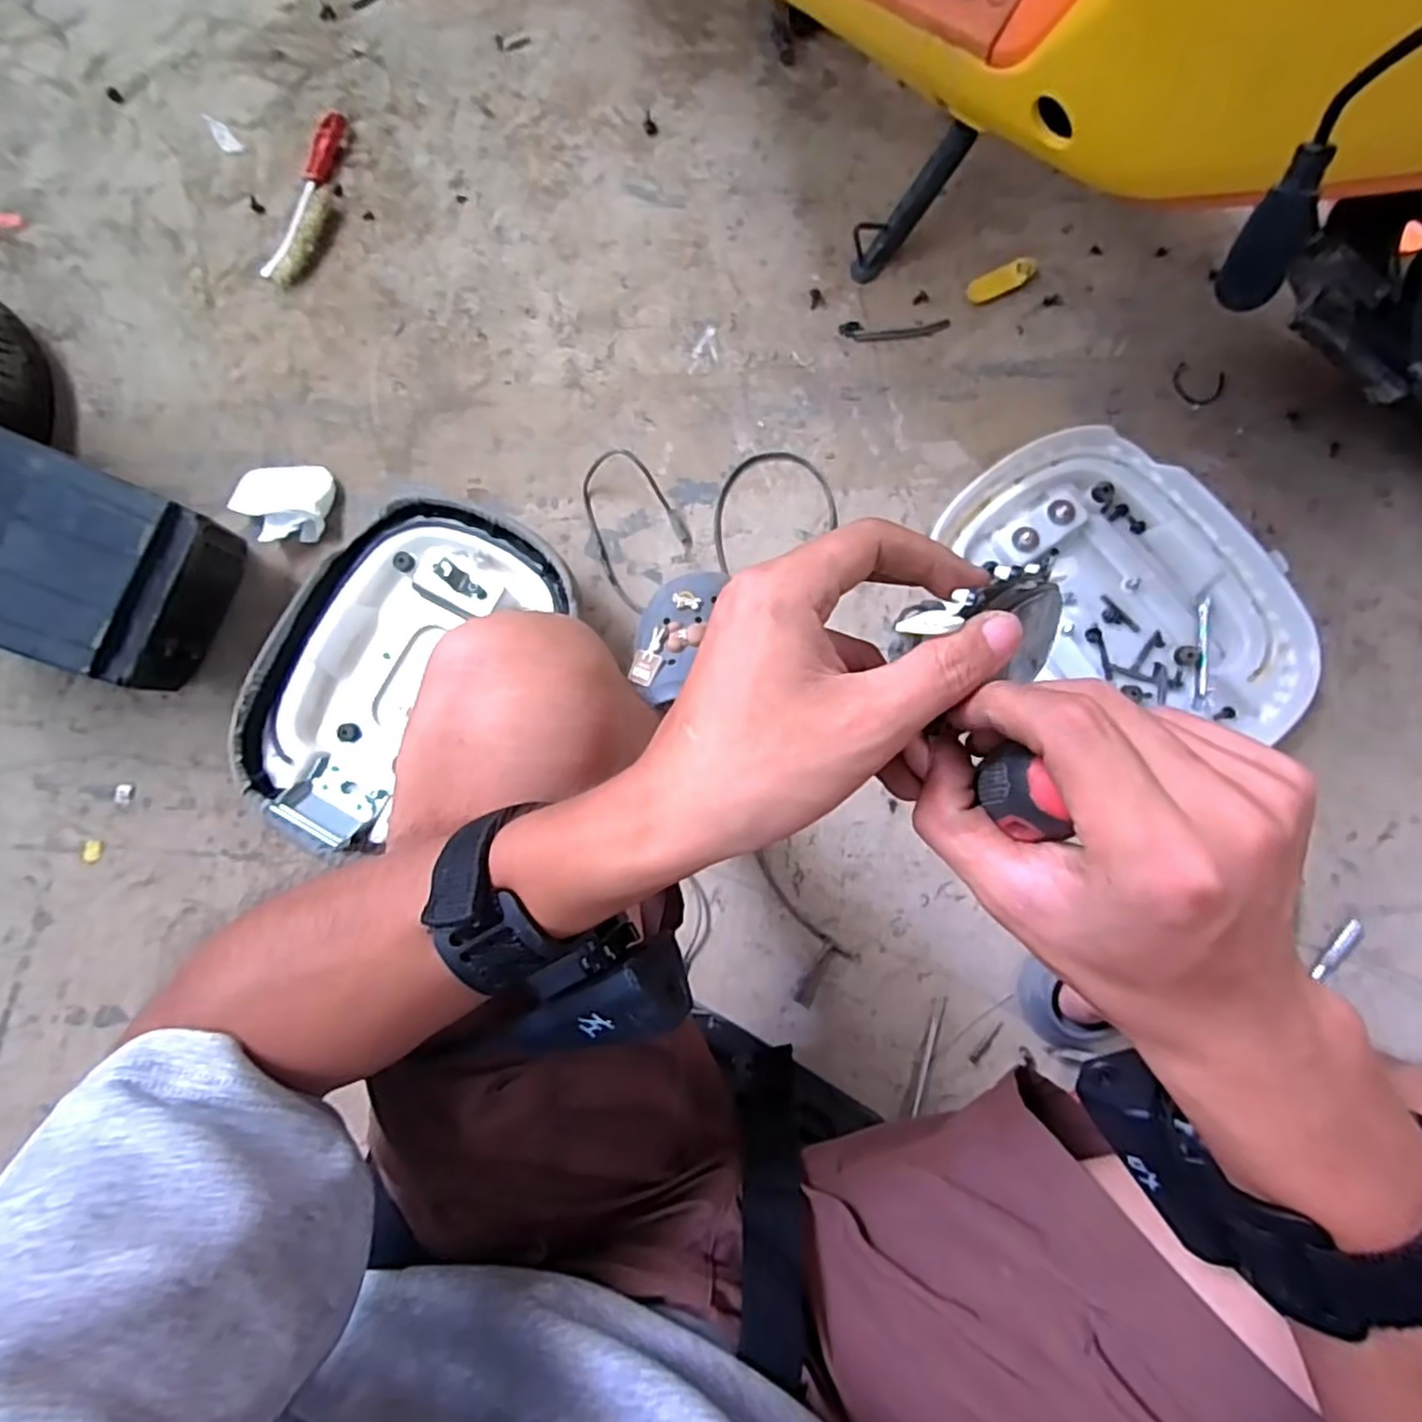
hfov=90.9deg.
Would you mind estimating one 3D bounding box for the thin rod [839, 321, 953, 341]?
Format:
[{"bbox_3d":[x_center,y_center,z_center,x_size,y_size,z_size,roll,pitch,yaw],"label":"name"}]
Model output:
[{"bbox_3d":[0.205,-0.426,0.783,0.118,0.004,0.025,3,84,6],"label":"thin rod"}]

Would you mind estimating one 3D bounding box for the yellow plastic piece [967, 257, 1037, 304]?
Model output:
[{"bbox_3d":[0.320,-0.475,0.772,0.072,0.014,0.029,-23,82,3],"label":"yellow plastic piece"}]

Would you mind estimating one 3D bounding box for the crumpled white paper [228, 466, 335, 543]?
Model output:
[{"bbox_3d":[-0.489,-0.235,0.803,0.112,0.033,0.083,-2,84,5],"label":"crumpled white paper"}]

